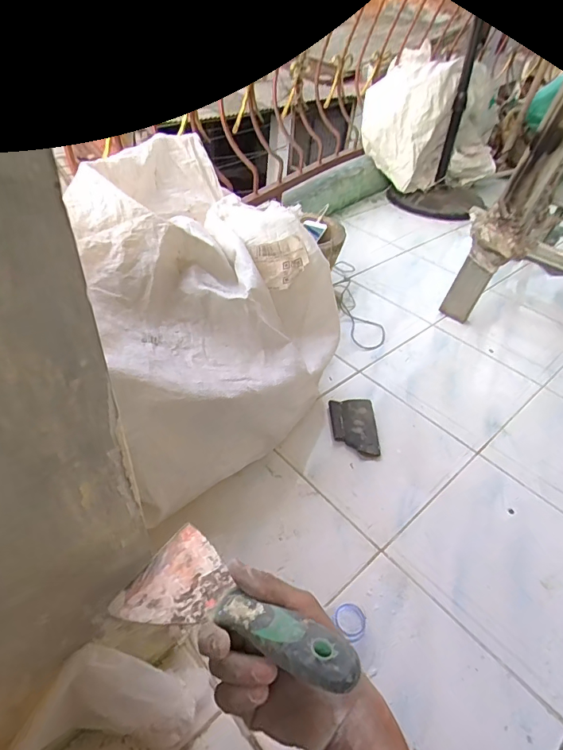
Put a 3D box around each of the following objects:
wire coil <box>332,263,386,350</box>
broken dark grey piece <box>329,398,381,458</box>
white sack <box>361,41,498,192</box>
[{"bbox_3d":[0.194,-0.200,1.217,0.114,0.050,0.359,-6,43,-10],"label":"wire coil"},{"bbox_3d":[0.145,0.100,0.883,0.087,0.016,0.146,0,42,-3],"label":"broken dark grey piece"},{"bbox_3d":[0.565,-0.943,1.658,0.465,0.409,0.258,-10,46,-18],"label":"white sack"}]

